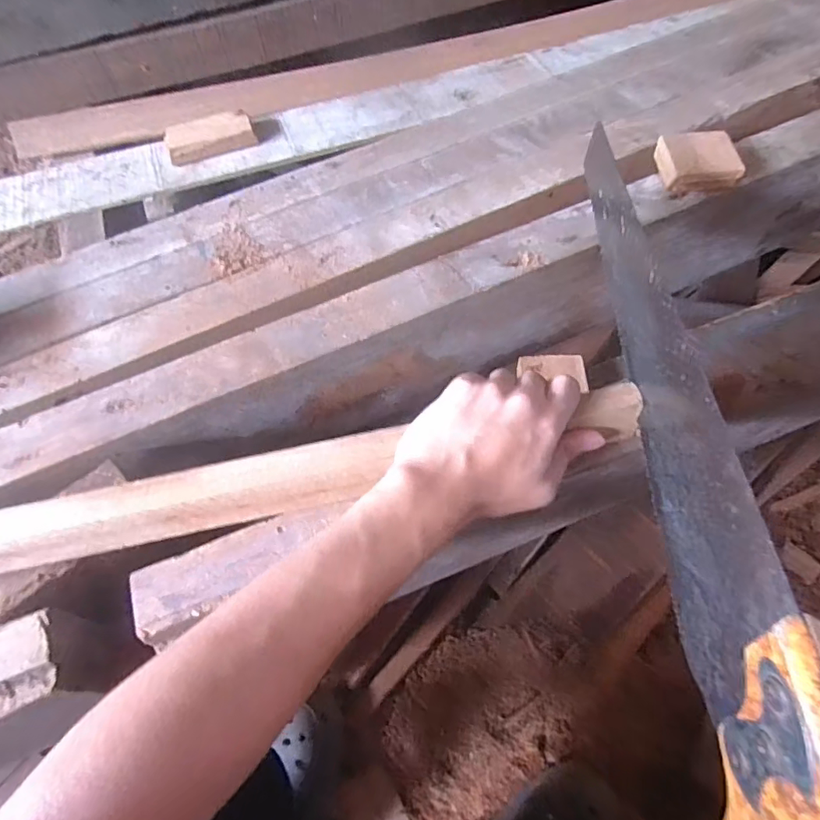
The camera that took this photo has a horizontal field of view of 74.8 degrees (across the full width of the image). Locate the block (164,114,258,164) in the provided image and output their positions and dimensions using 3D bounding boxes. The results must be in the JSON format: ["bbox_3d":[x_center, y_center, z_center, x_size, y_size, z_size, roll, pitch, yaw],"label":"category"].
[{"bbox_3d":[-0.291,-0.396,0.781,0.122,0.029,0.058,-23,62,-10],"label":"block"}]

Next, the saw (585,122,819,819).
[{"bbox_3d":[0.152,0.039,0.300,0.022,0.114,0.487,-2,58,3],"label":"saw"}]

